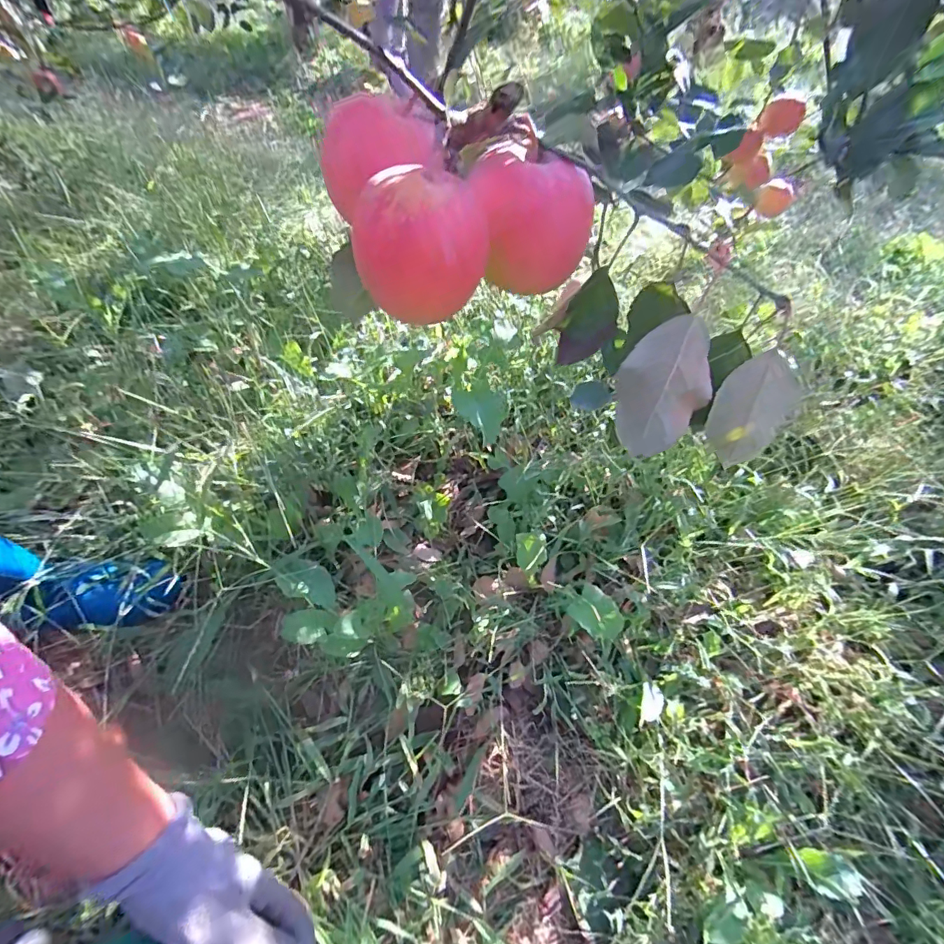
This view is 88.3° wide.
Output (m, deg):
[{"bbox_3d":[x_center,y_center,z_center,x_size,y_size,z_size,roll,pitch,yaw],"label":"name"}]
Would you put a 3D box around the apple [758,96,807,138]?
[{"bbox_3d":[0.517,-0.590,0.810,0.062,0.056,0.052,25,49,17],"label":"apple"}]

